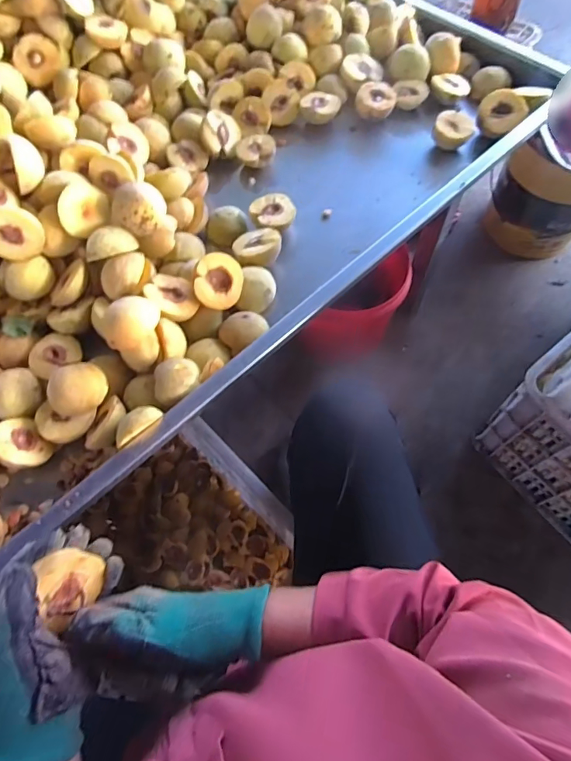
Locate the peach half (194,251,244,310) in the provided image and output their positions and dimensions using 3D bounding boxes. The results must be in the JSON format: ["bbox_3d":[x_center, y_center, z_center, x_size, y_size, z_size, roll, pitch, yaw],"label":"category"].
[{"bbox_3d":[-0.088,-0.128,0.589,0.062,0.024,0.068,-7,100,-21],"label":"peach half"}]

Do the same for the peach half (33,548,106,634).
[{"bbox_3d":[-0.191,0.174,0.394,0.031,0.056,0.049,19,34,36],"label":"peach half"}]

